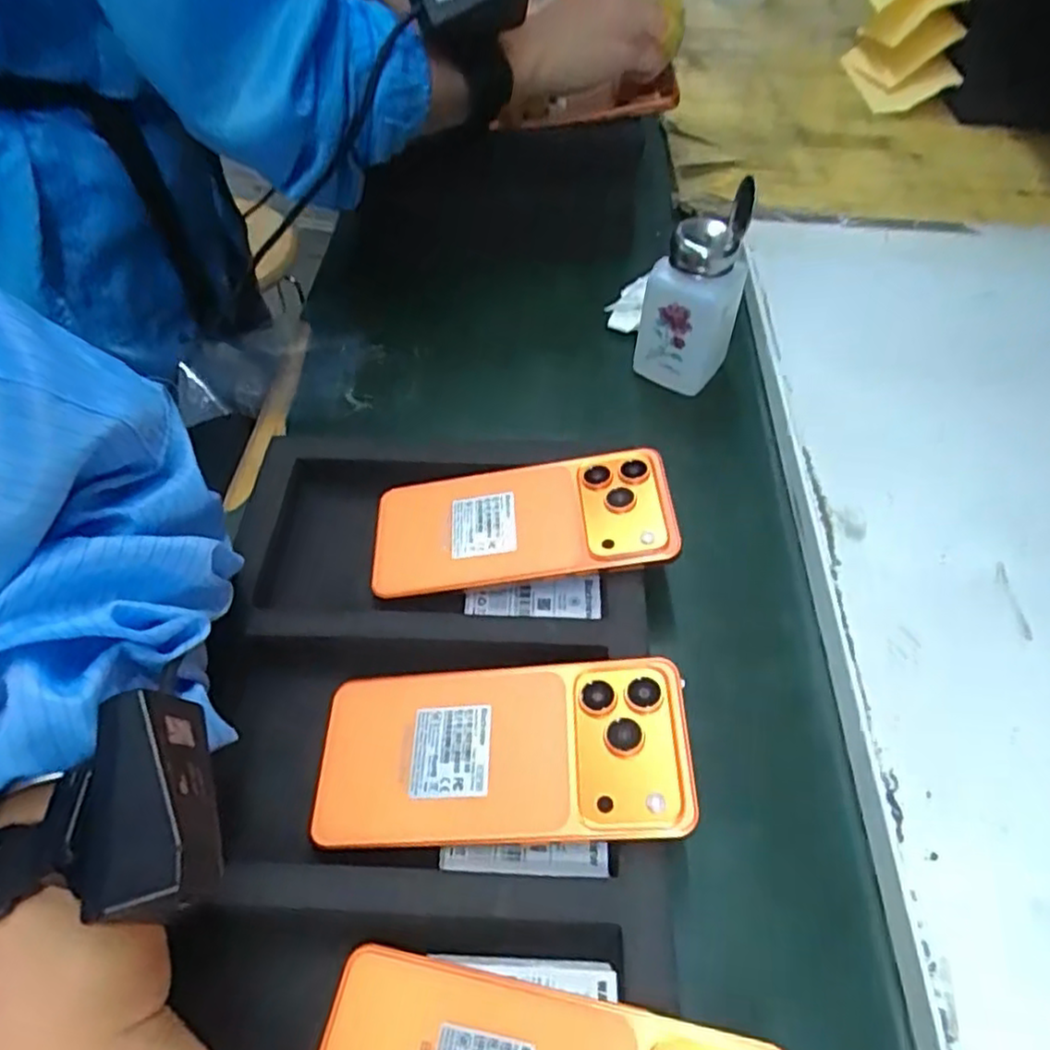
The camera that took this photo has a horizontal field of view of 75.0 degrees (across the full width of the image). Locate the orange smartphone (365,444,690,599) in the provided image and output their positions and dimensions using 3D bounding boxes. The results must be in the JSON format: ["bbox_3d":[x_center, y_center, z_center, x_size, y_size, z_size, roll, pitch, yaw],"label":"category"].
[{"bbox_3d":[-0.002,-0.002,0.372,0.160,0.007,0.072,-7,57,5],"label":"orange smartphone"}]

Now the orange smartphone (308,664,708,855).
[{"bbox_3d":[-0.011,0.099,0.299,0.160,0.005,0.075,-6,54,8],"label":"orange smartphone"}]

